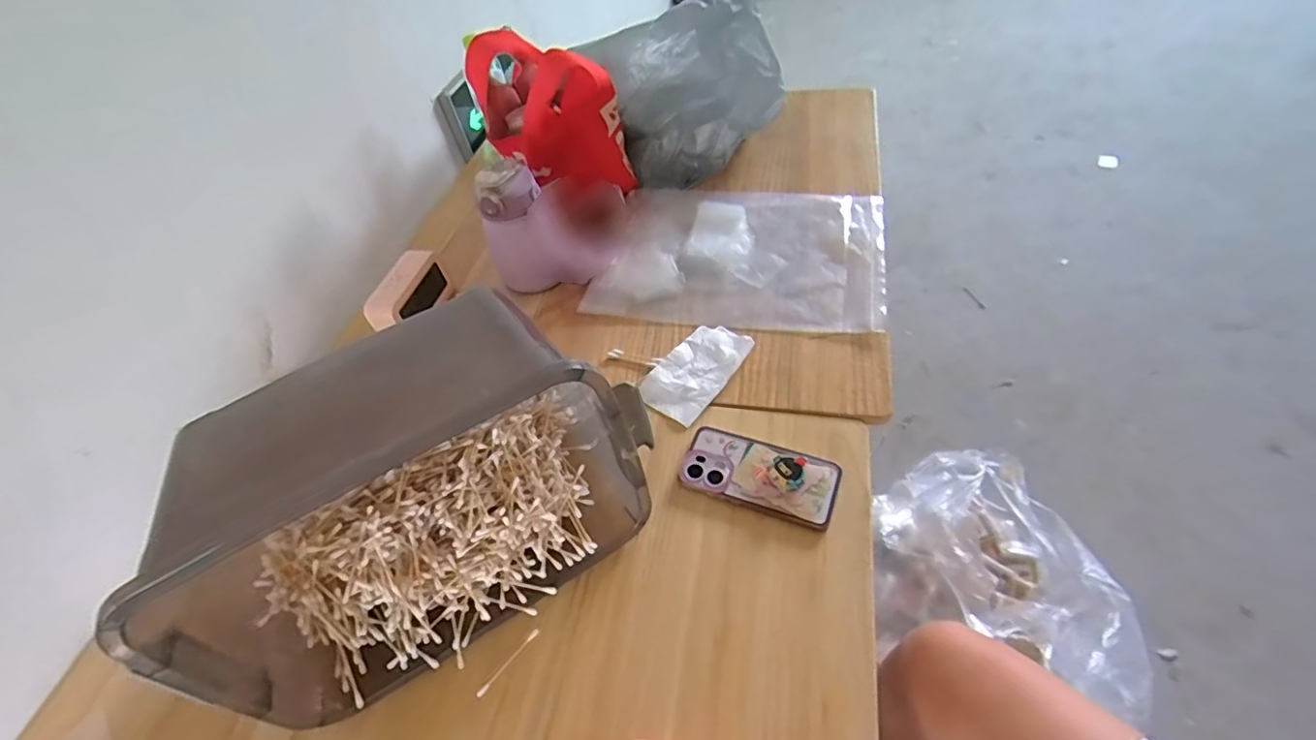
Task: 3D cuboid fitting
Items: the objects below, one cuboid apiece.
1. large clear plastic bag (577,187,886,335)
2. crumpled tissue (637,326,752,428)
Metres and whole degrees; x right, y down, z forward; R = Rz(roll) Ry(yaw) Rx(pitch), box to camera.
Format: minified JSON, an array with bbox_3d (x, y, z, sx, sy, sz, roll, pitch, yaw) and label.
[{"bbox_3d":[0.122,-0.180,0.852,0.396,0.016,0.298,7,53,11],"label":"large clear plastic bag"},{"bbox_3d":[0.047,-0.004,0.720,0.090,0.018,0.147,32,61,26],"label":"crumpled tissue"}]

